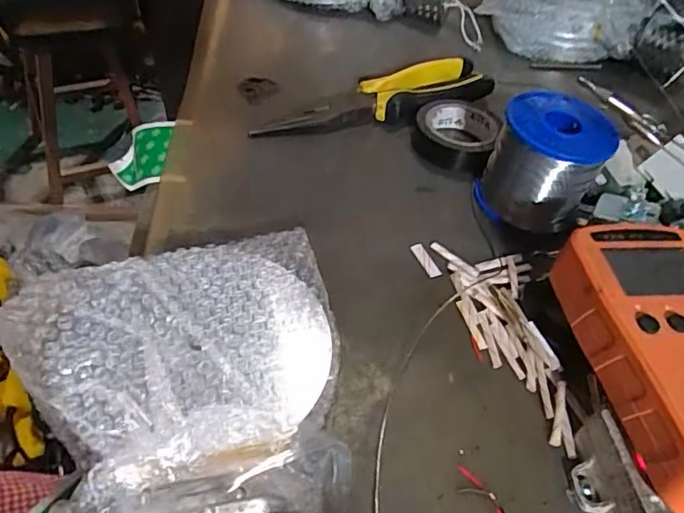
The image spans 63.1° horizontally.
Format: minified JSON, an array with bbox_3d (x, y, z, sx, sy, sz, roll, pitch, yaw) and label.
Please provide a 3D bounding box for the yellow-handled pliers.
[{"bbox_3d":[0.030,-0.112,0.407,0.191,0.016,0.043,-23,55,-23],"label":"yellow-handled pliers"}]

